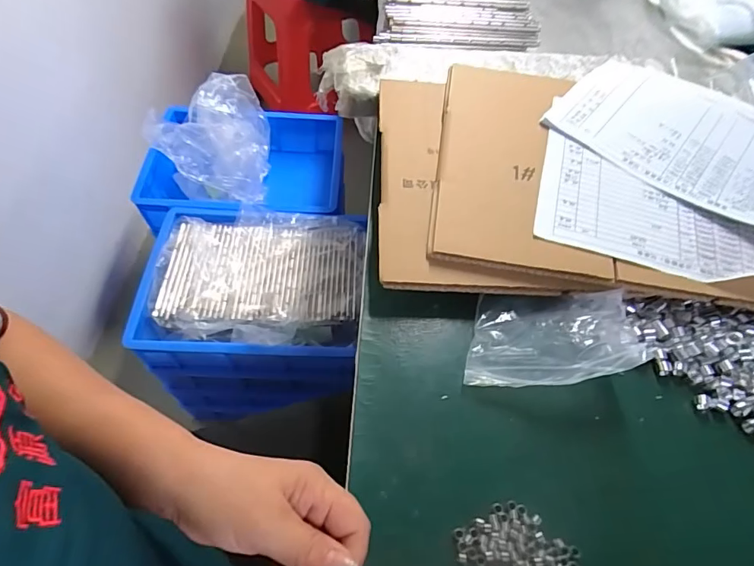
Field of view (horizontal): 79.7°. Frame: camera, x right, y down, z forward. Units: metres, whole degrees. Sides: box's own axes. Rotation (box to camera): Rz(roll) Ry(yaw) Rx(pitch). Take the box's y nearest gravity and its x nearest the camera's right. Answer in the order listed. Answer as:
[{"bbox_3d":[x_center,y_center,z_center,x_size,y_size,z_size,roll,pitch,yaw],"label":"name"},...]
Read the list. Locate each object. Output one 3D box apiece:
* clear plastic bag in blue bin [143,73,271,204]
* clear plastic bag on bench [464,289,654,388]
[{"bbox_3d":[-0.329,-0.291,0.964,0.215,0.188,0.243,11,56,2],"label":"clear plastic bag in blue bin"},{"bbox_3d":[0.146,0.041,0.379,0.131,0.050,0.087,4,57,-3],"label":"clear plastic bag on bench"}]

